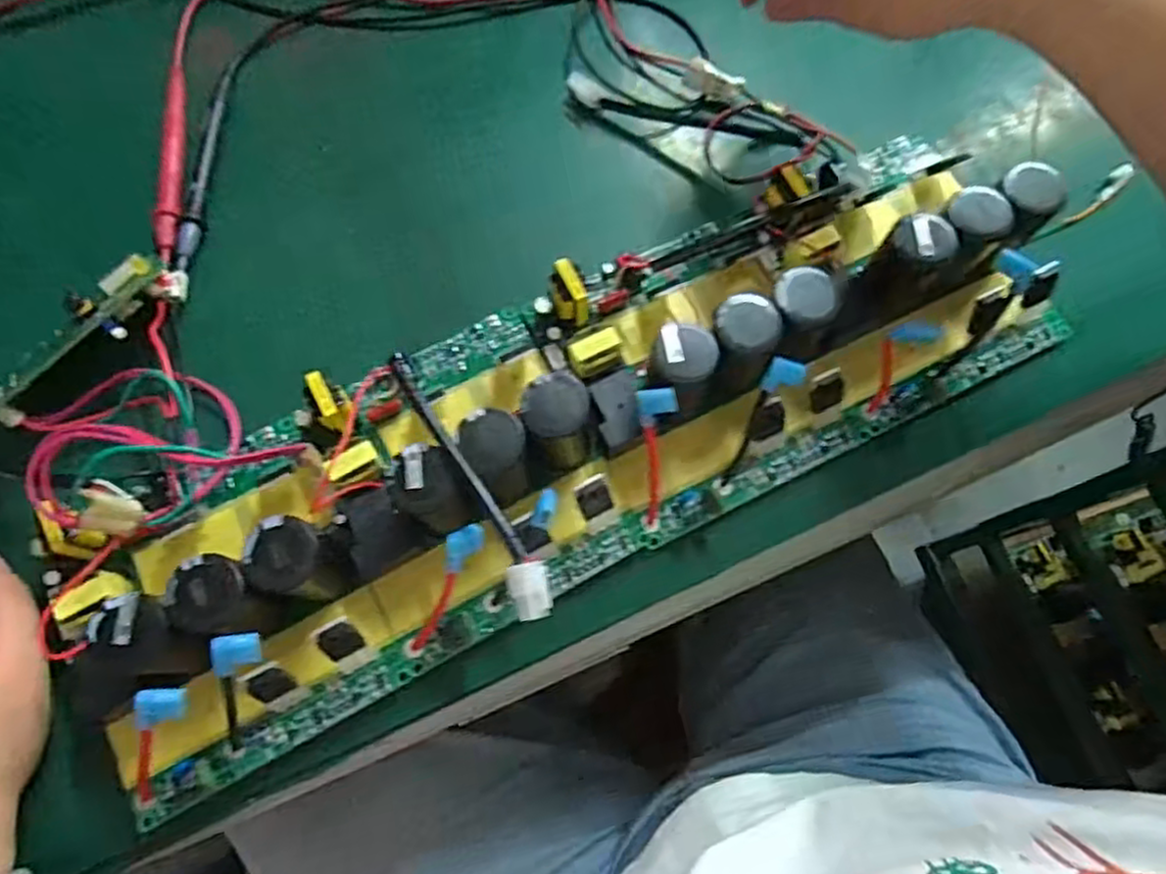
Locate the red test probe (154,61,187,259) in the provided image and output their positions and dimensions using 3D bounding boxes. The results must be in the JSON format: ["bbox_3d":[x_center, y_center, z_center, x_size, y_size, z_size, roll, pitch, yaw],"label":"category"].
[{"bbox_3d":[-0.226,-0.155,0.395,0.013,0.010,0.132,-10,72,-3],"label":"red test probe"}]

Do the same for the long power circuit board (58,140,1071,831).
[{"bbox_3d":[-0.008,-0.007,0.327,0.488,0.064,0.147,-27,74,-8],"label":"long power circuit board"}]

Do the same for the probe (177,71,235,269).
[{"bbox_3d":[-0.207,-0.148,0.391,0.011,0.008,0.127,1,72,1],"label":"probe"}]

